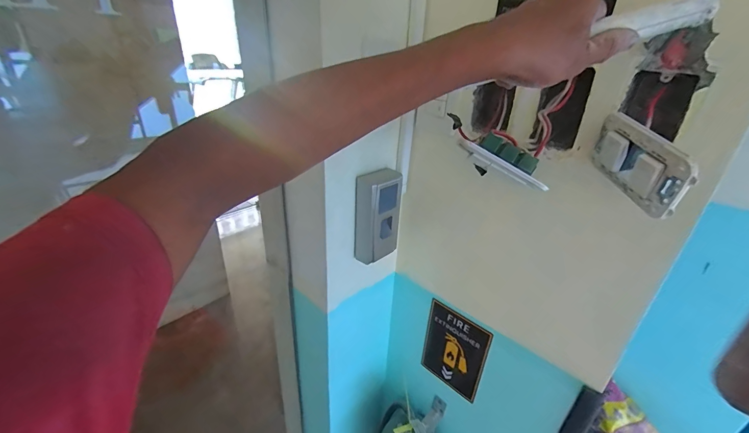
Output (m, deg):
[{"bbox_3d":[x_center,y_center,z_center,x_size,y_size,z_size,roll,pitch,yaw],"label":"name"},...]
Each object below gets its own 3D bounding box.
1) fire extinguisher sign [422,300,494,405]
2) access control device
[{"bbox_3d":[0.155,0.264,0.632,0.121,0.187,0.011,23,31,35],"label":"fire extinguisher sign"},{"bbox_3d":[0.008,0.000,0.544,0.044,0.143,0.081,25,34,37],"label":"access control device"}]

